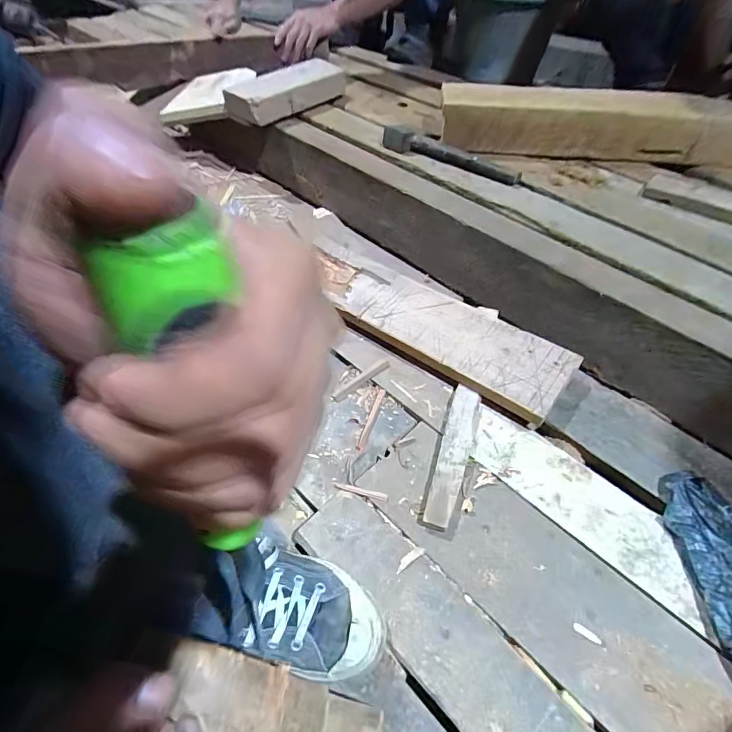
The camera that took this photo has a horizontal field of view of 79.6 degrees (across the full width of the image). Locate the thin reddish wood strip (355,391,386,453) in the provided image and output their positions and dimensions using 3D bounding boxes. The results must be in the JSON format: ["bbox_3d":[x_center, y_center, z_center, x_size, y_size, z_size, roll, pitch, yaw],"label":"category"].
[{"bbox_3d":[0.006,0.073,0.600,0.011,0.007,0.098,14,53,13],"label":"thin reddish wood strip"}]

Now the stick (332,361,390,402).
[{"bbox_3d":[-0.008,0.021,0.639,0.100,0.007,0.017,-31,56,-20],"label":"stick"}]

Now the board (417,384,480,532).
[{"bbox_3d":[0.108,0.109,0.549,0.038,0.027,0.189,14,53,13],"label":"board"}]

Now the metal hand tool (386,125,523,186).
[{"bbox_3d":[0.141,-0.377,0.777,0.275,0.037,0.033,30,60,22],"label":"metal hand tool"}]

